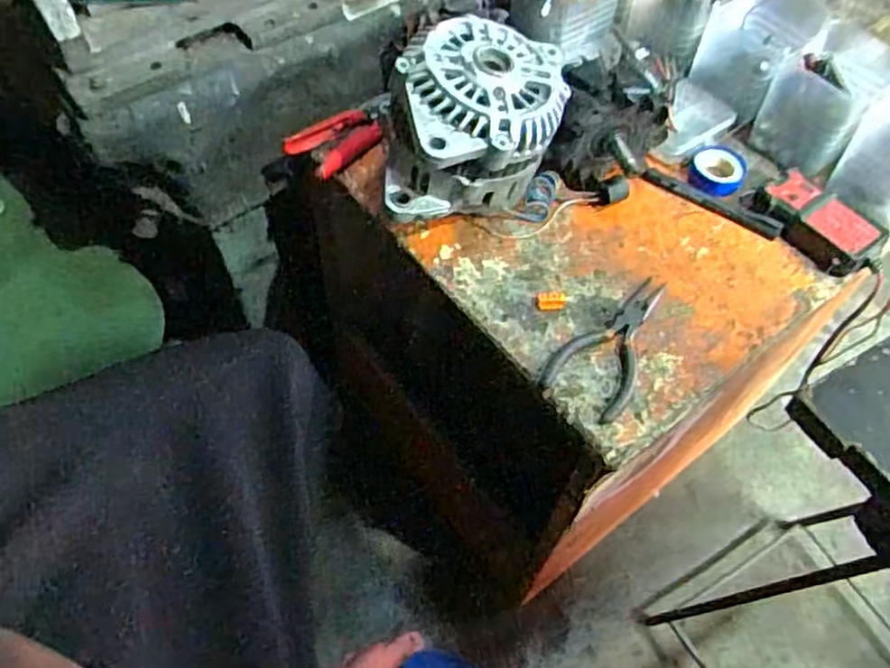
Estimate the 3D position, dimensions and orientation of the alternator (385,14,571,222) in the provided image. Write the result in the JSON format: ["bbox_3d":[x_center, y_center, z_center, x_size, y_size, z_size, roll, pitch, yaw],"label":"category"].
[{"bbox_3d":[0.025,-0.173,0.598,0.142,0.119,0.157,6,58,1],"label":"alternator"}]

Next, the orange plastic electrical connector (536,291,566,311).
[{"bbox_3d":[0.089,-0.028,0.599,0.026,0.005,0.018,-2,58,-4],"label":"orange plastic electrical connector"}]

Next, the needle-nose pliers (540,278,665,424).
[{"bbox_3d":[0.139,0.002,0.577,0.065,0.010,0.147,31,61,16],"label":"needle-nose pliers"}]

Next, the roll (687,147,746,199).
[{"bbox_3d":[0.261,-0.156,0.686,0.051,0.016,0.058,23,59,11],"label":"roll"}]

